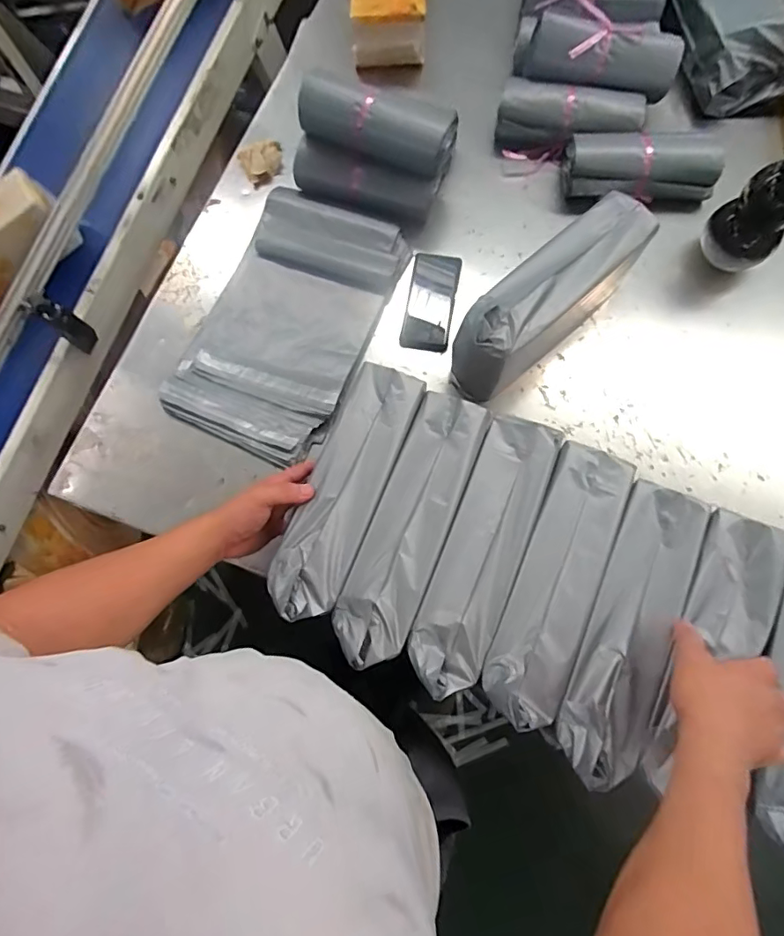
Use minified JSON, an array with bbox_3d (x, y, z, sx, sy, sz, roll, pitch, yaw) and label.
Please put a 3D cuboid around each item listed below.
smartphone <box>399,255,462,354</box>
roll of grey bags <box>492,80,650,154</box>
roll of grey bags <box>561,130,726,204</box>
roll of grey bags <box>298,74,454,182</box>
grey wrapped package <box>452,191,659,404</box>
[{"bbox_3d":[0.064,-0.268,0.814,0.074,0.011,0.178,9,75,4],"label":"smartphone"},{"bbox_3d":[0.301,-0.596,0.861,0.240,0.070,0.086,7,75,4],"label":"roll of grey bags"},{"bbox_3d":[0.405,-0.494,0.826,0.237,0.065,0.098,3,75,3],"label":"roll of grey bags"},{"bbox_3d":[-0.020,-0.541,0.786,0.244,0.076,0.082,22,76,8],"label":"roll of grey bags"},{"bbox_3d":[0.220,-0.236,0.724,0.339,0.156,0.096,-41,77,-9],"label":"grey wrapped package"}]

